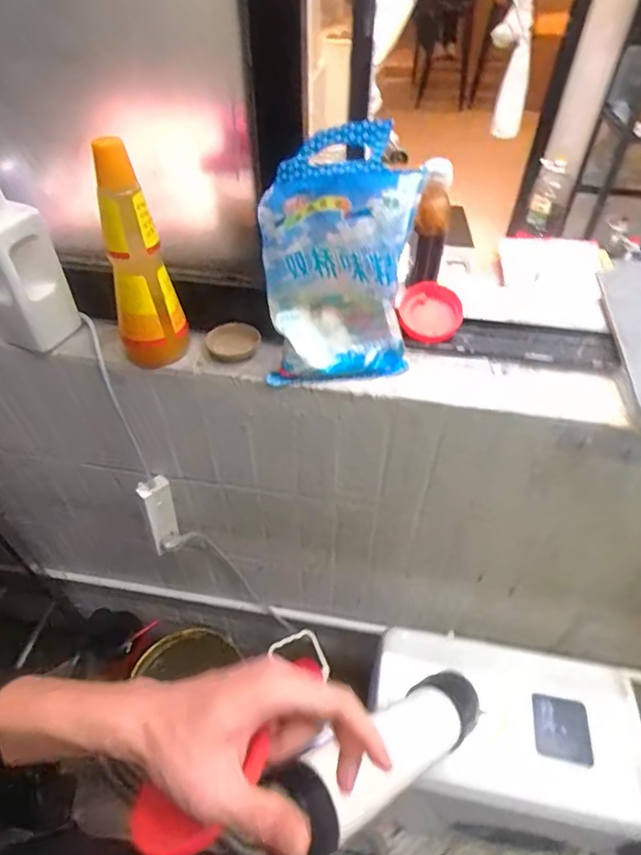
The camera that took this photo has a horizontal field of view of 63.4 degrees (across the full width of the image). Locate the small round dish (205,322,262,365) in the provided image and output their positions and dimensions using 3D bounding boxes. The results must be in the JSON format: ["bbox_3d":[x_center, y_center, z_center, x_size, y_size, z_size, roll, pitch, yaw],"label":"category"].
[{"bbox_3d":[-0.124,-0.122,0.740,0.072,0.029,0.069,0,47,0],"label":"small round dish"}]

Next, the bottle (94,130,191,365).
[{"bbox_3d":[-0.228,-0.201,0.645,0.080,0.280,0.070,-17,49,-16],"label":"bottle"}]

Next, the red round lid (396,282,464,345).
[{"bbox_3d":[0.160,-0.171,0.774,0.095,0.015,0.096,-3,74,11],"label":"red round lid"}]

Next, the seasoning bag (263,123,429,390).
[{"bbox_3d":[0.024,-0.186,0.609,0.173,0.296,0.047,-4,47,-4],"label":"seasoning bag"}]

